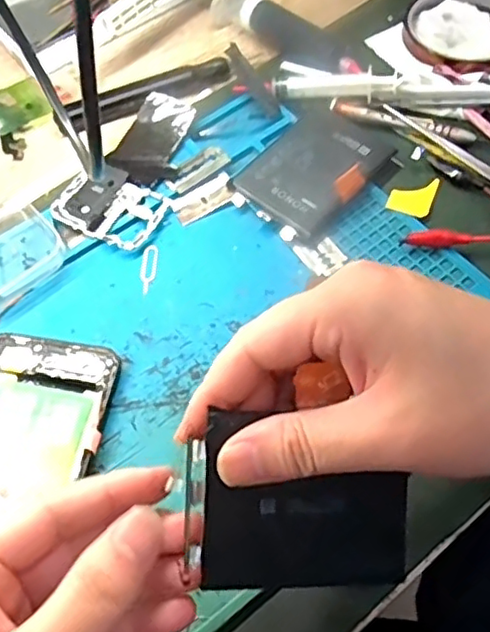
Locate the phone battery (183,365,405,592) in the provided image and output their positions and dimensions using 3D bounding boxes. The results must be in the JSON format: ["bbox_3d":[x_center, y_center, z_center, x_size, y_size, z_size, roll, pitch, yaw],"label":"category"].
[{"bbox_3d":[0.020,0.067,0.229,0.080,0.004,0.063,2,91,-7],"label":"phone battery"}]

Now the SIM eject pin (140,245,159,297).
[{"bbox_3d":[-0.056,-0.026,0.364,0.010,0.004,0.034,4,61,-1],"label":"SIM eject pin"}]

